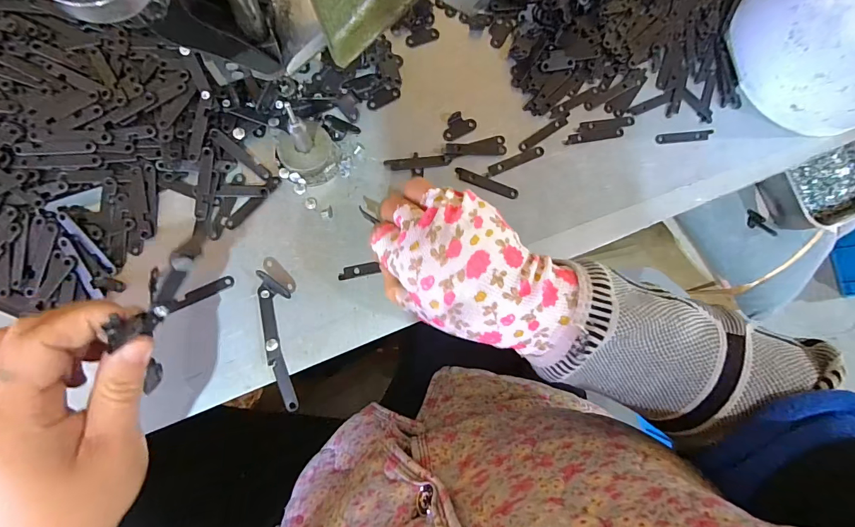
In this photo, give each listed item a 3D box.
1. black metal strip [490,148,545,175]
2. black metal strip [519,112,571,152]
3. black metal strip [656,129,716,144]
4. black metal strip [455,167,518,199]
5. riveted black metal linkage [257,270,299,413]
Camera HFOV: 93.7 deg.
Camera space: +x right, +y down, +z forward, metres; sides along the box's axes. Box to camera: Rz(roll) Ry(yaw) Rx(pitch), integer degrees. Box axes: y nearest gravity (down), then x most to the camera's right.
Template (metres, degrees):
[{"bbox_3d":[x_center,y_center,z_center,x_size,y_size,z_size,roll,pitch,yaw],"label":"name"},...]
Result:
[{"bbox_3d":[0.074,-0.085,0.329,0.050,0.004,0.009,-24,90,-9],"label":"black metal strip"},{"bbox_3d":[0.099,-0.111,0.336,0.055,0.004,0.009,-34,92,-9],"label":"black metal strip"},{"bbox_3d":[0.227,-0.112,0.352,0.053,0.004,0.009,-8,87,-9],"label":"black metal strip"},{"bbox_3d":[0.048,-0.064,0.323,0.053,0.004,0.010,20,83,-7],"label":"black metal strip"},{"bbox_3d":[-0.107,0.056,0.287,0.021,0.010,0.099,-5,87,-9],"label":"riveted black metal linkage"}]

